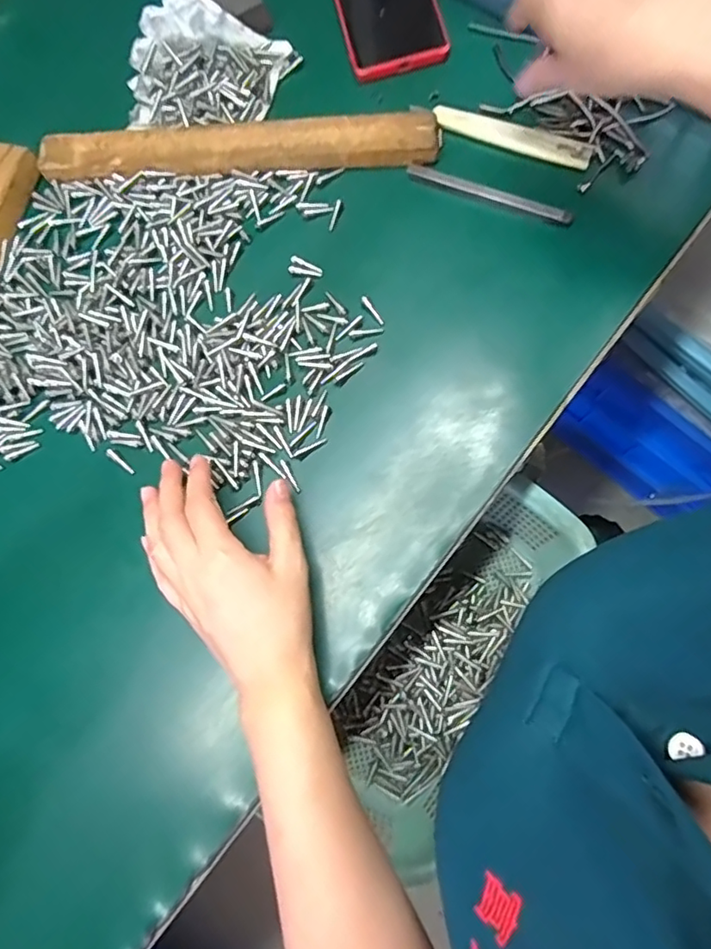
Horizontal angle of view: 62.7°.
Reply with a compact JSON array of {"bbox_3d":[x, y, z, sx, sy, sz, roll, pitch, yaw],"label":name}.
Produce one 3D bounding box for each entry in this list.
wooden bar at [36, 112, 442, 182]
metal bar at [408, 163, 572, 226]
[{"bbox_3d":[-0.091,-0.251,0.449,0.303,0.028,0.034,0,78,3],"label":"wooden bar"},{"bbox_3d":[0.096,-0.205,0.428,0.125,0.010,0.011,26,80,8],"label":"metal bar"}]

